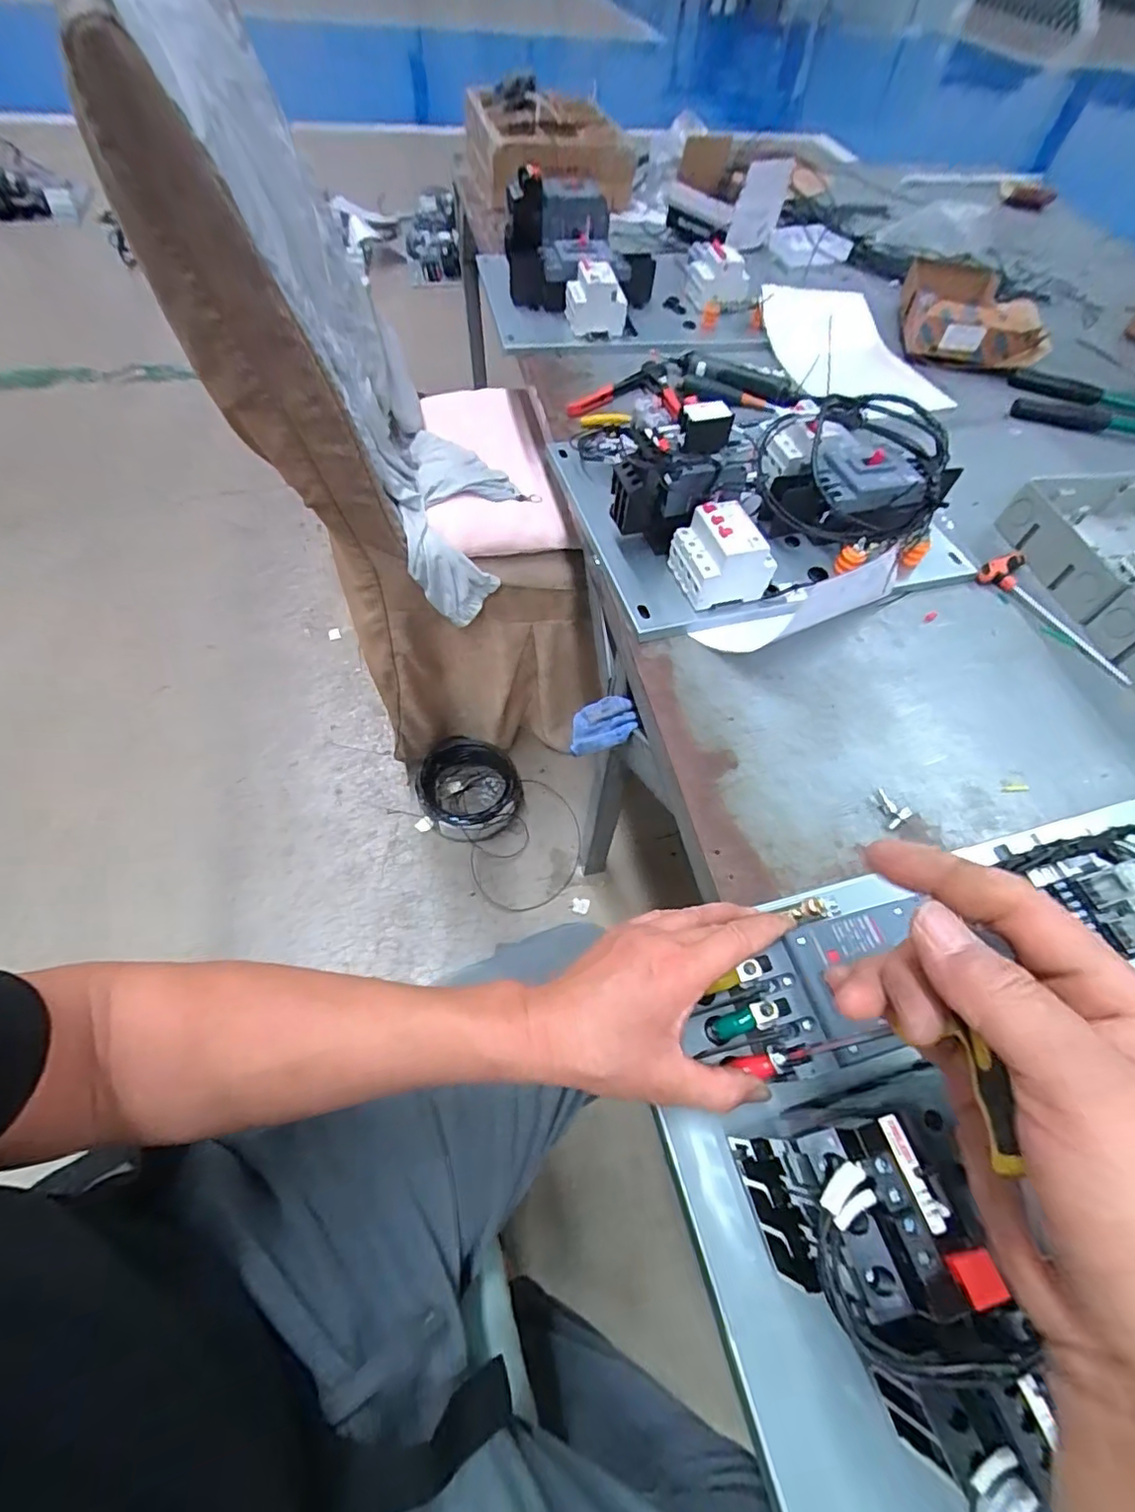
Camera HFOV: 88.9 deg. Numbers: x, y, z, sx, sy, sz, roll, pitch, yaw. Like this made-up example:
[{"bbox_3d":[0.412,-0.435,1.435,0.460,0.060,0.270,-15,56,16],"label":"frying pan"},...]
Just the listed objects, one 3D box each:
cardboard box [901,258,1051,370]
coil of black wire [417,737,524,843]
[{"bbox_3d":[0.652,-0.725,0.950,0.202,0.070,0.245,8,58,1],"label":"cardboard box"},{"bbox_3d":[-0.190,0.059,1.124,0.189,0.068,0.204,2,58,-3],"label":"coil of black wire"}]

